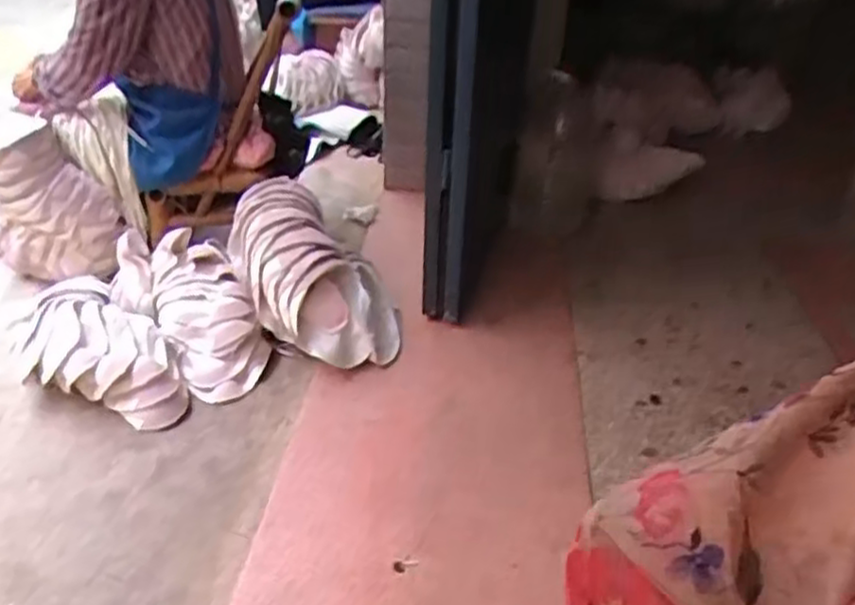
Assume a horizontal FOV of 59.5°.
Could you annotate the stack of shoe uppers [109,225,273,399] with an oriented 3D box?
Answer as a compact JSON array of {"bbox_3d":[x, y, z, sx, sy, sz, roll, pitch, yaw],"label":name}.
[{"bbox_3d":[-0.470,0.020,1.505,0.345,0.223,0.203,25,41,38],"label":"stack of shoe uppers"}]

